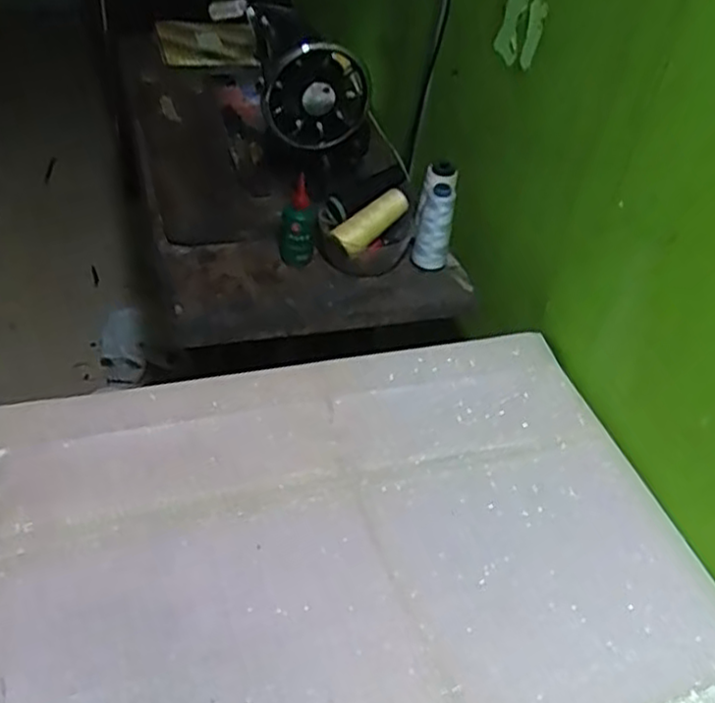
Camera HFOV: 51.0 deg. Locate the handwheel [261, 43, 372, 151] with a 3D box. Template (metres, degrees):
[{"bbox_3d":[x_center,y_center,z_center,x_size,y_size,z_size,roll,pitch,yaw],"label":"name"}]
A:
[{"bbox_3d":[-0.051,-0.318,0.946,0.131,0.125,0.052,-15,46,-4],"label":"handwheel"}]

